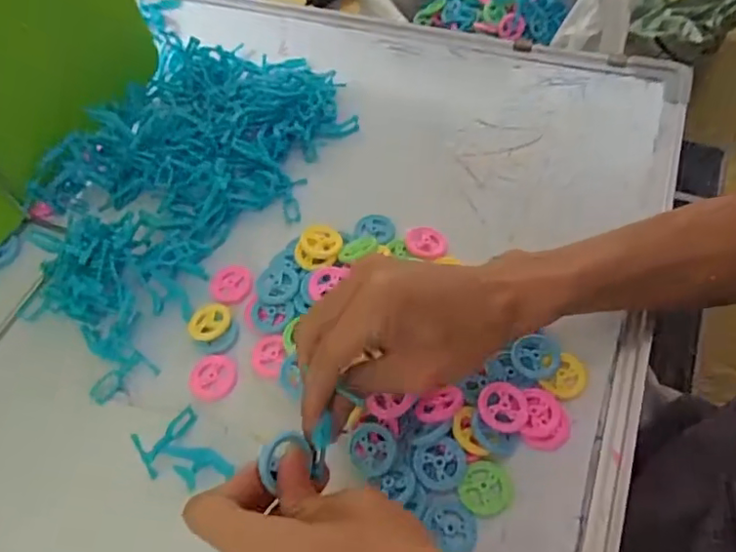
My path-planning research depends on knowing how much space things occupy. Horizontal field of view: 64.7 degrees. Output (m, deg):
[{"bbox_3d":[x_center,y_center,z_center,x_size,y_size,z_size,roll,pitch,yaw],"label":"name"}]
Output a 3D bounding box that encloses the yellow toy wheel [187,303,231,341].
[{"bbox_3d":[-0.107,0.031,0.395,0.029,0.005,0.026,-37,61,-18],"label":"yellow toy wheel"}]

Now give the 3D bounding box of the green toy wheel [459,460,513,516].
[{"bbox_3d":[0.067,0.118,0.326,0.028,0.007,0.029,-2,57,3],"label":"green toy wheel"}]

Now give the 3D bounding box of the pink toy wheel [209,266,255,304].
[{"bbox_3d":[-0.098,0.006,0.416,0.026,0.008,0.030,3,57,7],"label":"pink toy wheel"}]

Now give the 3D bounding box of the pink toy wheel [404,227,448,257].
[{"bbox_3d":[0.043,-0.024,0.418,0.031,0.006,0.026,29,52,-4],"label":"pink toy wheel"}]

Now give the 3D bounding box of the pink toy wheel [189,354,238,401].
[{"bbox_3d":[-0.101,0.066,0.379,0.029,0.005,0.031,-2,57,3],"label":"pink toy wheel"}]

